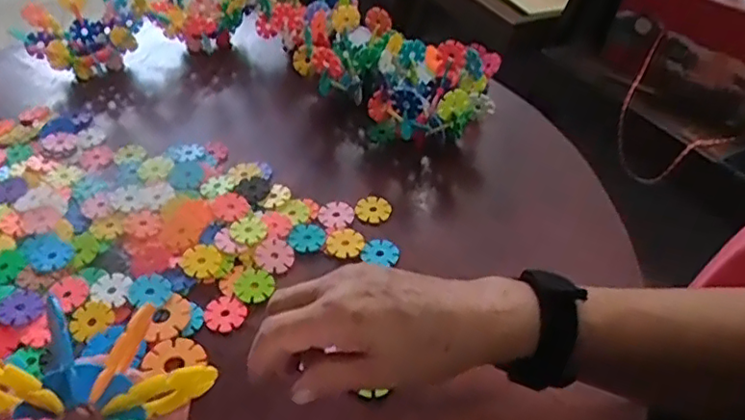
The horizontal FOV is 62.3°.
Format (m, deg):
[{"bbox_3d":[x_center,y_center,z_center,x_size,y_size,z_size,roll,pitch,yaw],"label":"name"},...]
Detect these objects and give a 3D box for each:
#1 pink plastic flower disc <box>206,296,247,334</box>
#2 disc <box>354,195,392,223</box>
[{"bbox_3d":[-0.114,0.080,0.475,0.032,0.004,0.029,20,55,19],"label":"pink plastic flower disc"},{"bbox_3d":[0.001,-0.001,0.561,0.029,0.005,0.031,-6,53,8],"label":"disc"}]

